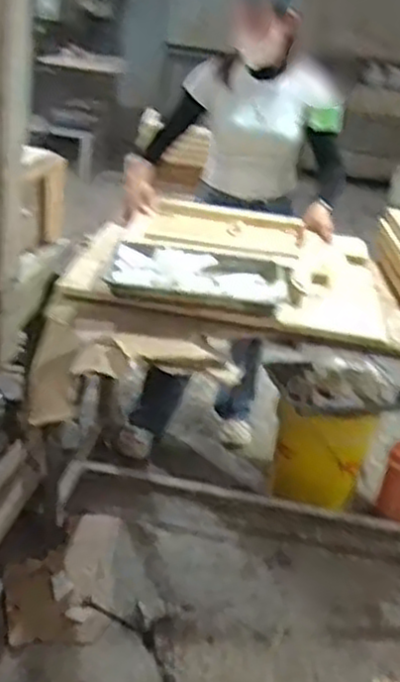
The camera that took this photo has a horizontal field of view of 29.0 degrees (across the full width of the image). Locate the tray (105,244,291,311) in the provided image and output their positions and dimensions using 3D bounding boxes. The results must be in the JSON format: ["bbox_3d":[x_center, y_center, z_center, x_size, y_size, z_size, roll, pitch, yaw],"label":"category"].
[{"bbox_3d":[-0.006,-0.146,1.715,0.386,0.057,0.273,9,25,2],"label":"tray"}]

